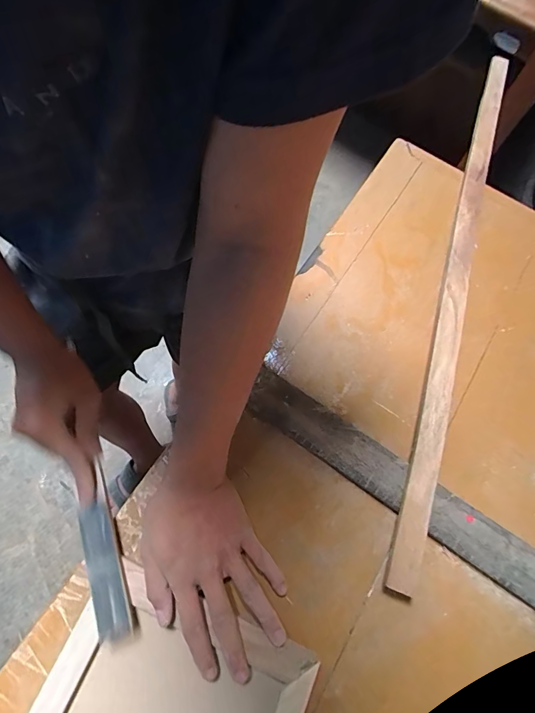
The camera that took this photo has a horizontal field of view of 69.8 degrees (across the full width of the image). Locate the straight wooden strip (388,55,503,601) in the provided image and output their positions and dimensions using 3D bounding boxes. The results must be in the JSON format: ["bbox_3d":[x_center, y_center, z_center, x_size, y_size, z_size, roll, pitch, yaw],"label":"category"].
[{"bbox_3d":[0.254,-0.129,0.508,0.032,0.025,0.810,19,67,1],"label":"straight wooden strip"}]

